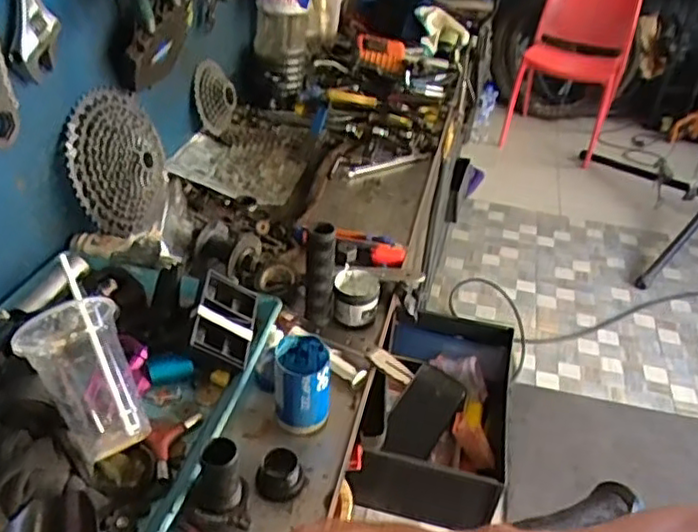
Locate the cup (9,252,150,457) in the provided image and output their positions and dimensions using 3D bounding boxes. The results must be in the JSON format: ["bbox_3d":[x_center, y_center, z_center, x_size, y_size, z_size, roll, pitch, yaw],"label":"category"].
[{"bbox_3d":[-0.248,0.093,0.624,0.087,0.081,0.170,-20,75,-32],"label":"cup"}]

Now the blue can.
[{"bbox_3d":[-0.047,0.118,0.669,0.051,0.084,0.052,3,35,-2],"label":"blue can"}]

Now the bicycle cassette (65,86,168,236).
[{"bbox_3d":[-0.291,-0.139,0.882,0.034,0.181,0.183,-4,49,26],"label":"bicycle cassette"}]

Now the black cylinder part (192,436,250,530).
[{"bbox_3d":[-0.110,0.189,0.574,0.046,0.069,0.050,-3,36,-12],"label":"black cylinder part"}]

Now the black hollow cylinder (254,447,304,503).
[{"bbox_3d":[-0.065,0.190,0.617,0.038,0.029,0.039,3,35,-2],"label":"black hollow cylinder"}]

